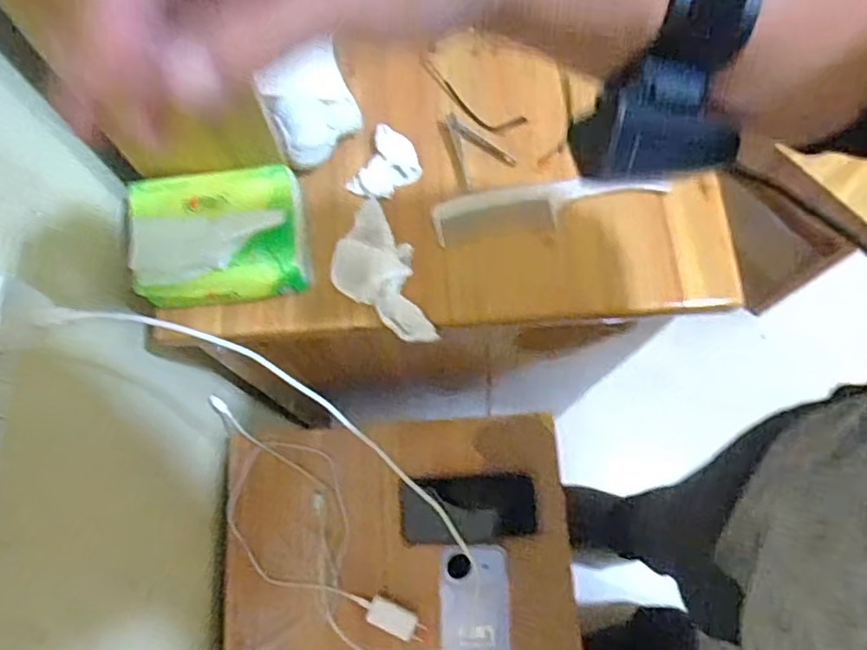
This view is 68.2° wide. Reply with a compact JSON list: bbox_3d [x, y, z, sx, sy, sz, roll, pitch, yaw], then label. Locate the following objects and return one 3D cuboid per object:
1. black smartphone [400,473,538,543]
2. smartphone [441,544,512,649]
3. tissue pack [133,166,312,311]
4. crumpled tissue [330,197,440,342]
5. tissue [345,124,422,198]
[{"bbox_3d":[0.040,0.214,0.751,0.157,0.013,0.075,-1,73,1],"label":"black smartphone"},{"bbox_3d":[0.048,0.334,0.722,0.078,0.016,0.159,0,73,1],"label":"smartphone"},{"bbox_3d":[-0.175,-0.078,0.529,0.135,0.074,0.102,-6,73,-1],"label":"tissue pack"},{"bbox_3d":[-0.044,-0.042,0.554,0.069,0.022,0.131,-34,75,-9],"label":"crumpled tissue"},{"bbox_3d":[-0.042,-0.144,0.586,0.051,0.020,0.065,30,76,10],"label":"tissue"}]

